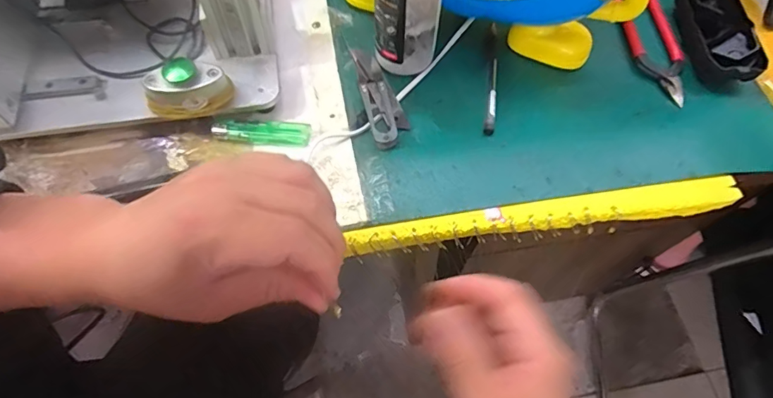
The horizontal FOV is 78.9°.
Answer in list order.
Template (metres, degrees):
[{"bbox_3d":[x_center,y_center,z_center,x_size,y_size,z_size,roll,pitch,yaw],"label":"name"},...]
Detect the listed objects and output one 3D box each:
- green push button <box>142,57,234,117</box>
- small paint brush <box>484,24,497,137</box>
[{"bbox_3d":[-0.151,-0.082,0.356,0.063,0.035,0.029,-13,65,-9],"label":"green push button"},{"bbox_3d":[0.092,-0.106,0.408,0.008,0.010,0.132,10,55,1],"label":"small paint brush"}]

